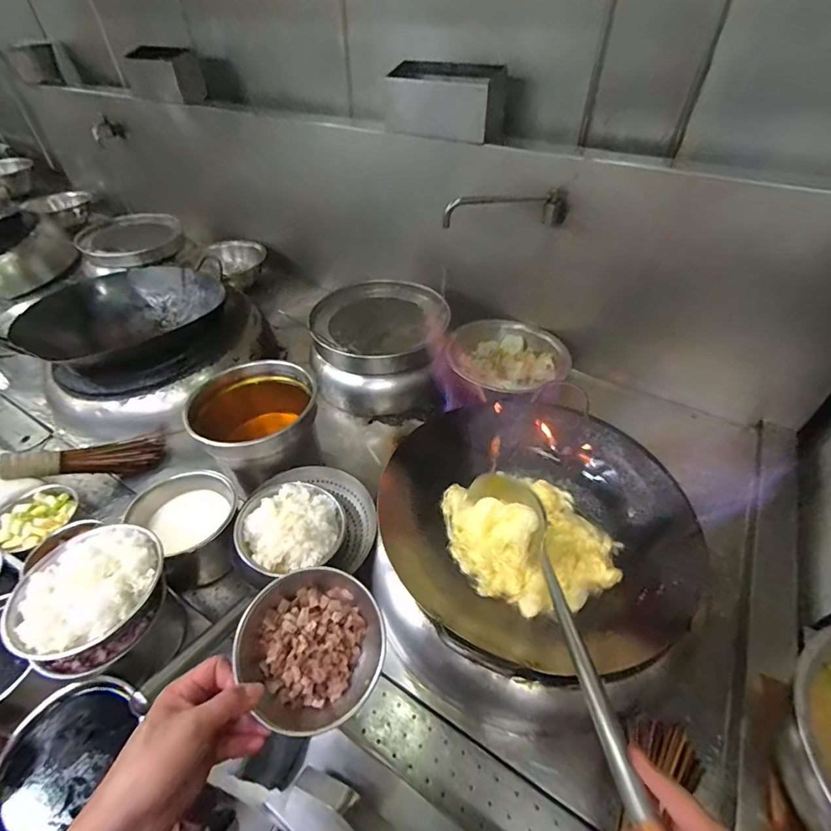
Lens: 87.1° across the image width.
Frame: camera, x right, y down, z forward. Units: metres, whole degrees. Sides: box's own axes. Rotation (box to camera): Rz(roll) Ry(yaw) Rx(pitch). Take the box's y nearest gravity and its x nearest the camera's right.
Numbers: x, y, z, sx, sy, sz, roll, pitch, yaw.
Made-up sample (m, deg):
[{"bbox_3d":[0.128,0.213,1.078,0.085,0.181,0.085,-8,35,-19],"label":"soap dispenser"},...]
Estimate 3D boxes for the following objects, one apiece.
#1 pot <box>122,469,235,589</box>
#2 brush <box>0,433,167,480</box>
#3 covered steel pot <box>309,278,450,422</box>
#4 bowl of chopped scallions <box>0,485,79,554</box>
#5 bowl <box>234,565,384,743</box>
[{"bbox_3d":[-0.394,0.194,0.777,0.157,0.121,0.169,0,43,0],"label":"pot"},{"bbox_3d":[-0.672,0.089,0.904,0.264,0.068,0.072,-4,35,-46],"label":"brush"},{"bbox_3d":[-0.092,-0.178,1.122,0.323,0.198,0.331,0,43,0],"label":"covered steel pot"},{"bbox_3d":[-0.643,0.174,0.740,0.097,0.038,0.124,15,46,16],"label":"bowl of chopped scallions"},{"bbox_3d":[-0.106,0.227,0.431,0.147,0.052,0.147,2,61,-4],"label":"bowl"}]

